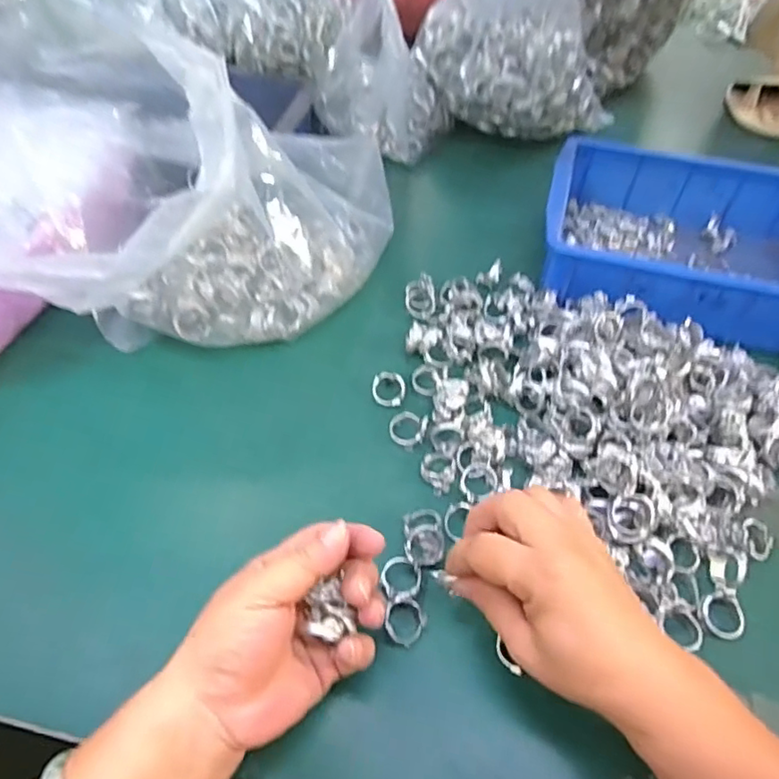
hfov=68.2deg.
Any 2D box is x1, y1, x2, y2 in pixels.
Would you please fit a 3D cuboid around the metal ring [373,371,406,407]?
[{"bbox_3d":[-0.001,-0.001,0.449,0.025,0.013,0.025,1,54,-2],"label":"metal ring"}]

